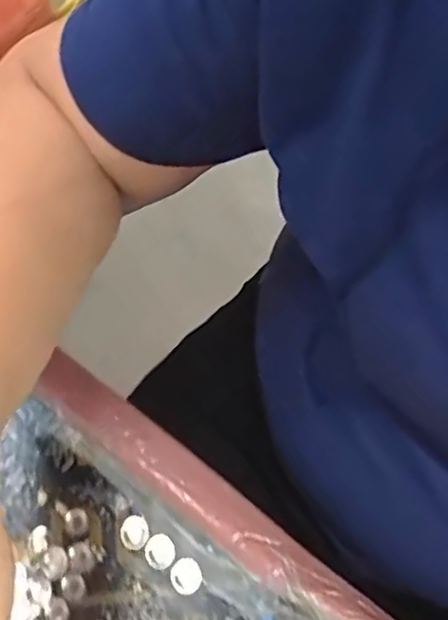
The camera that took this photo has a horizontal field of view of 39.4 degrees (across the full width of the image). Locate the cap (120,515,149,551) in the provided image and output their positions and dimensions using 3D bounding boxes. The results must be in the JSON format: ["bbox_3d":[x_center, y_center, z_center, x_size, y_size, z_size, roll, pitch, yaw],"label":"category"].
[{"bbox_3d":[-0.048,0.120,0.336,0.015,0.009,0.017,-12,61,-4],"label":"cap"}]

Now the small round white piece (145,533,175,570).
[{"bbox_3d":[-0.034,0.128,0.331,0.015,0.010,0.016,-1,61,2],"label":"small round white piece"}]

